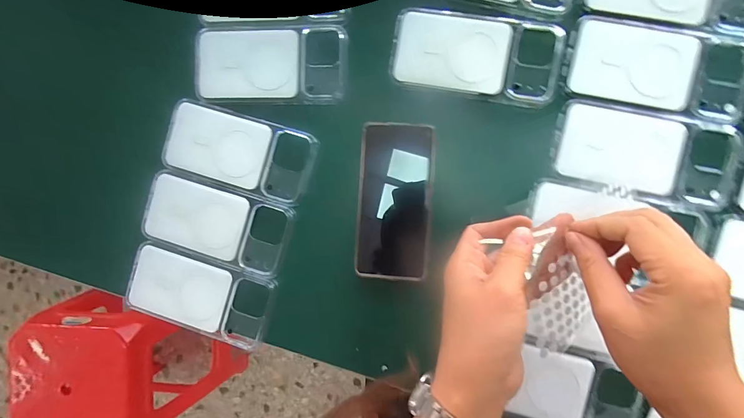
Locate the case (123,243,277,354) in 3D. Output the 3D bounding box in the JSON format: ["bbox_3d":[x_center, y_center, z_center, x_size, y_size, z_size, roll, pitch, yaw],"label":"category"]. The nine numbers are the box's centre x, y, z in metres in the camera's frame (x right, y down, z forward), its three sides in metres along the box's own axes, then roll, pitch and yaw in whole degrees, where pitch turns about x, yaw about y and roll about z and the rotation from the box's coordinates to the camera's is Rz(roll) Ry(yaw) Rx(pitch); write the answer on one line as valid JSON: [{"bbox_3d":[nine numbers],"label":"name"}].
[{"bbox_3d":[-0.189,0.094,0.384,0.159,0.010,0.080,16,92,5],"label":"case"}]

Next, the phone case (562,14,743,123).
[{"bbox_3d":[0.272,-0.135,0.335,0.162,0.005,0.080,12,92,5],"label":"phone case"}]

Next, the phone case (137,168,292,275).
[{"bbox_3d":[-0.170,0.016,0.381,0.165,0.006,0.081,17,92,5],"label":"phone case"}]

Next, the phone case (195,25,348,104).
[{"bbox_3d":[-0.111,-0.155,0.375,0.166,0.009,0.080,3,91,6],"label":"phone case"}]

